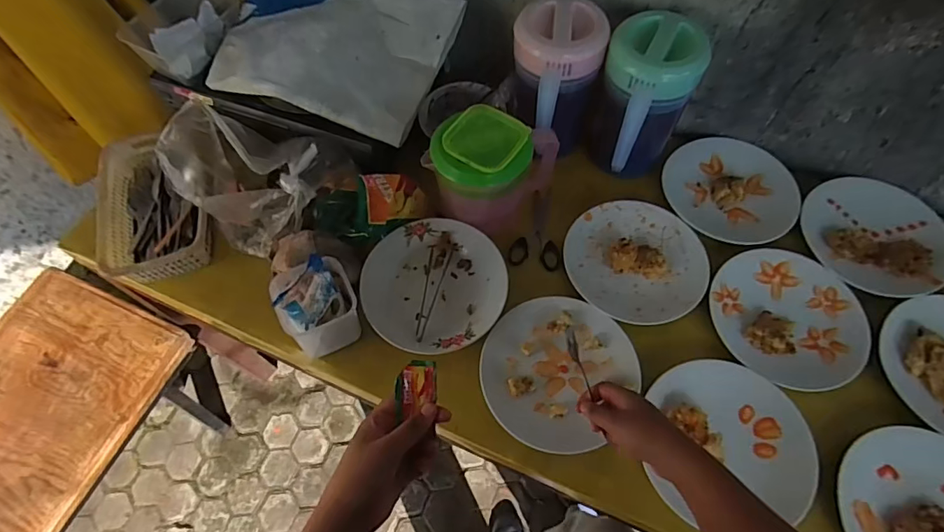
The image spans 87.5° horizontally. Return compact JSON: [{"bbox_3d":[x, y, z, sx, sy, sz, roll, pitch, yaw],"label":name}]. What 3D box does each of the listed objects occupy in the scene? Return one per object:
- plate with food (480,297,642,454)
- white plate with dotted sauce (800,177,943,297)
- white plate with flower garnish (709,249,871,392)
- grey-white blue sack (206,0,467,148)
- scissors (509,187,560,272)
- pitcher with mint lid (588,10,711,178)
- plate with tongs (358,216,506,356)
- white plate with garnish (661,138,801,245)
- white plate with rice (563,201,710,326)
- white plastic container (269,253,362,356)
[{"bbox_3d":[0.112,0.133,0.658,0.186,0.021,0.197,-1,63,3],"label":"plate with food"},{"bbox_3d":[0.629,-0.051,0.773,0.209,0.024,0.204,-1,63,3],"label":"white plate with dotted sauce"},{"bbox_3d":[0.449,0.069,0.697,0.207,0.021,0.200,-1,63,3],"label":"white plate with flower garnish"},{"bbox_3d":[-0.222,-0.364,0.788,0.347,0.075,0.270,22,67,14],"label":"grey-white blue sack"},{"bbox_3d":[0.106,-0.064,0.789,0.074,0.014,0.154,7,64,7],"label":"scissors"},{"bbox_3d":[0.249,-0.232,0.742,0.124,0.216,0.157,20,66,13],"label":"pitcher with mint lid"},{"bbox_3d":[-0.054,0.027,0.707,0.195,0.022,0.202,-1,63,3],"label":"plate with tongs"},{"bbox_3d":[0.420,-0.127,0.812,0.199,0.039,0.212,-1,63,3],"label":"white plate with garnish"},{"bbox_3d":[0.244,-0.014,0.736,0.202,0.027,0.201,-1,63,3],"label":"white plate with rice"},{"bbox_3d":[-0.199,0.045,0.635,0.087,0.111,0.087,-23,64,-8],"label":"white plastic container"}]

